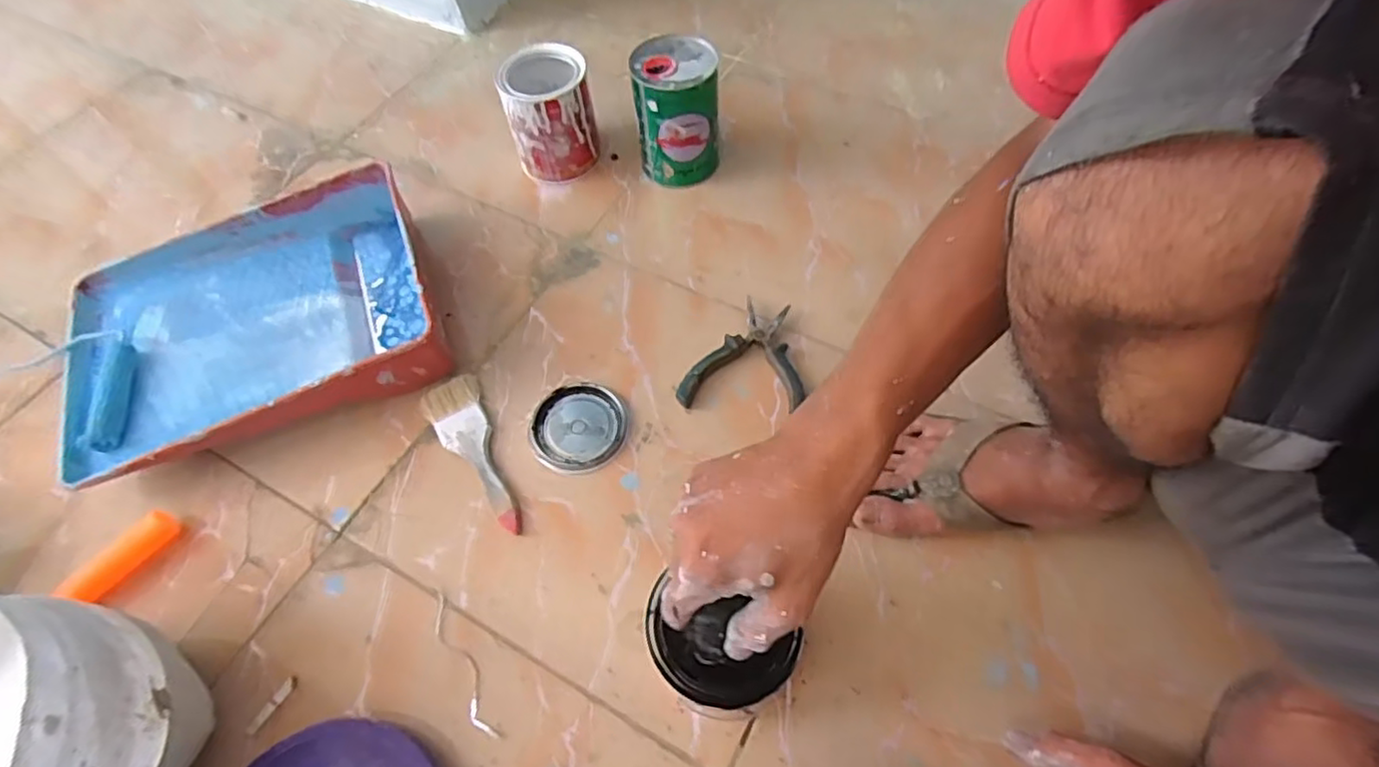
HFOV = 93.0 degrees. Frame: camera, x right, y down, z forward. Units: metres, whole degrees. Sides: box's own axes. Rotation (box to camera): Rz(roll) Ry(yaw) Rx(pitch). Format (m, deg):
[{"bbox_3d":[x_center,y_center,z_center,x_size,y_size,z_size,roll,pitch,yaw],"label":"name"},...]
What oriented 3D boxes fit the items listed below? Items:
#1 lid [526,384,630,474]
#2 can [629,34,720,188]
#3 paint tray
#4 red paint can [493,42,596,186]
[{"bbox_3d":[-0.111,0.042,0.648,0.091,0.010,0.096,-2,59,3],"label":"lid"},{"bbox_3d":[-0.014,-0.319,0.782,0.095,0.141,0.096,-2,59,3],"label":"can"},{"bbox_3d":[-0.453,-0.064,0.692,0.355,0.069,0.279,-21,60,-9],"label":"paint tray"},{"bbox_3d":[-0.167,-0.325,0.800,0.098,0.124,0.092,-2,59,3],"label":"red paint can"}]

